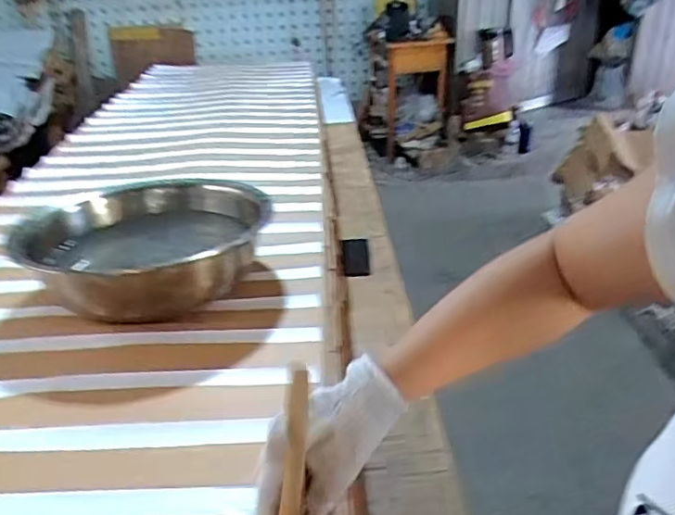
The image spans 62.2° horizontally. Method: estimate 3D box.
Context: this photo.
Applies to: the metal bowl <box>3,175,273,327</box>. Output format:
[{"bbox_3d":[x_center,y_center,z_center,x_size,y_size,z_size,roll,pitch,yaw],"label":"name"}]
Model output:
[{"bbox_3d":[-0.298,-0.028,0.903,0.340,0.102,0.342,-2,29,1],"label":"metal bowl"}]

